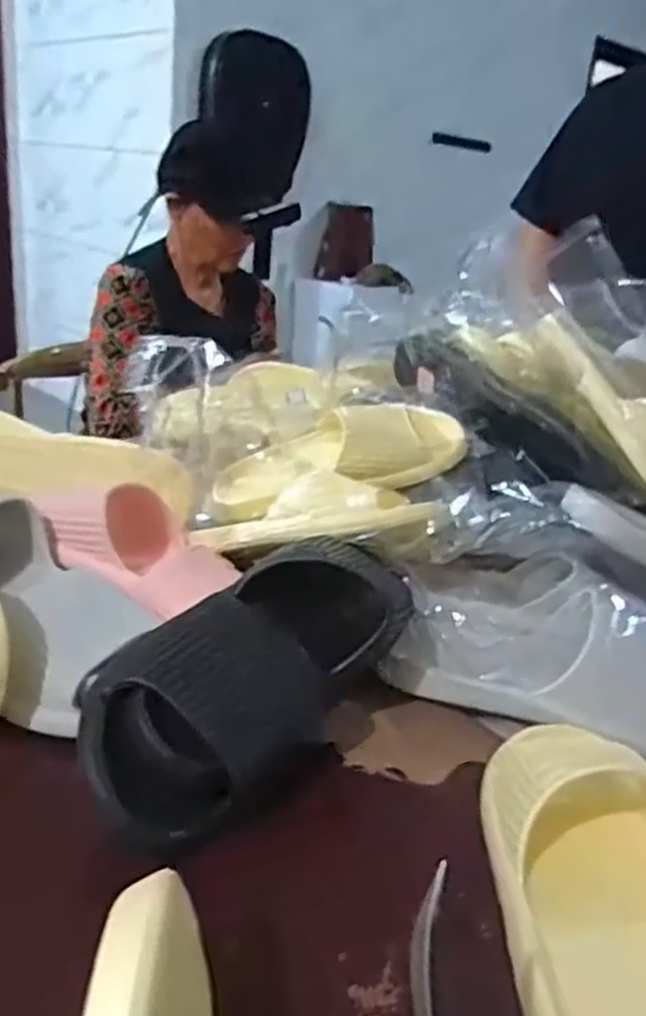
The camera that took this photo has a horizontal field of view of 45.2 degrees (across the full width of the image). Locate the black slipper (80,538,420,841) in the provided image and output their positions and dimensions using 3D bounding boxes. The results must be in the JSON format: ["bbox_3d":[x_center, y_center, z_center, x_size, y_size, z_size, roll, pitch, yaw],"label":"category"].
[{"bbox_3d":[-0.039,0.101,0.506,0.082,0.103,0.263,20,26,31],"label":"black slipper"}]

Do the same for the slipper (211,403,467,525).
[{"bbox_3d":[0.010,-0.053,0.754,0.242,0.082,0.120,-13,16,20],"label":"slipper"}]

